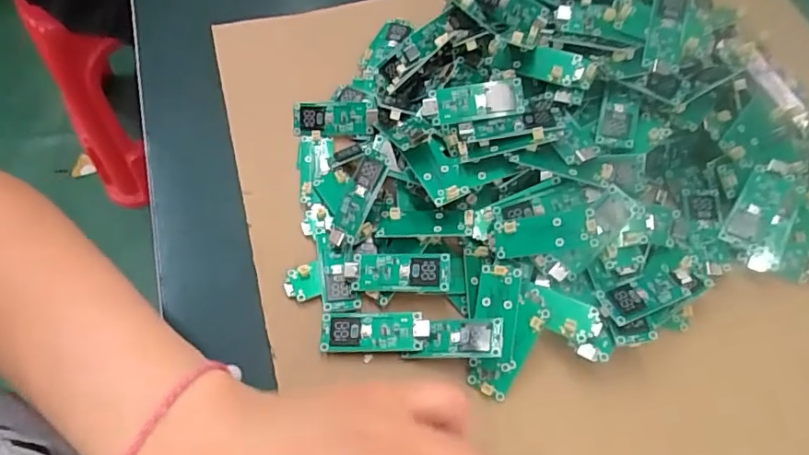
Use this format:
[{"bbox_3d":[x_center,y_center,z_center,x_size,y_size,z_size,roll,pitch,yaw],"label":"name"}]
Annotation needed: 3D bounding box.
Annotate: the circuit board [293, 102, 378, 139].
[{"bbox_3d":[-0.041,-0.063,0.323,0.049,0.004,0.020,2,99,8],"label":"circuit board"}]

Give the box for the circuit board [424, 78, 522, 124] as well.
[{"bbox_3d":[0.036,-0.065,0.285,0.051,0.004,0.018,-7,90,4],"label":"circuit board"}]

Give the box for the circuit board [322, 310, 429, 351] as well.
[{"bbox_3d":[-0.014,0.049,0.264,0.050,0.006,0.020,1,62,-3],"label":"circuit board"}]

